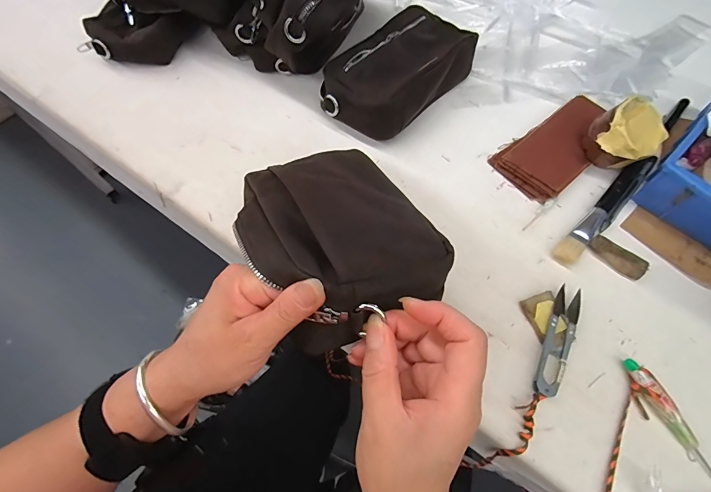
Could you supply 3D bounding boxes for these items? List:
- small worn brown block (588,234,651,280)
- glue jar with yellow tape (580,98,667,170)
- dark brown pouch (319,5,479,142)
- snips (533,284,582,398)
[{"bbox_3d":[0.257,0.011,0.354,0.053,0.007,0.023,40,71,20],"label":"small worn brown block"},{"bbox_3d":[0.284,-0.115,0.385,0.063,0.057,0.064,-1,63,2],"label":"glue jar with yellow tape"},{"bbox_3d":[0.054,-0.215,0.446,0.116,0.061,0.209,37,70,19],"label":"dark brown pouch"},{"bbox_3d":[0.178,0.083,0.317,0.023,0.012,0.101,24,66,14],"label":"snips"}]

